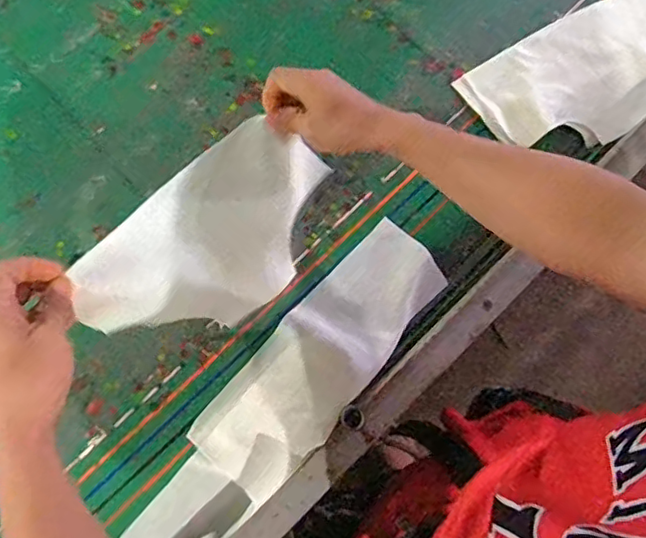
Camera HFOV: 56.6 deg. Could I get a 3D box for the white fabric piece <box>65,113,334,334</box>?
[{"bbox_3d":[-0.093,-0.026,0.565,0.263,0.027,0.144,-50,116,-30],"label":"white fabric piece"}]

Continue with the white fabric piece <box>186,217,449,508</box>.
[{"bbox_3d":[0.003,0.084,0.597,0.102,0.020,0.292,39,79,16],"label":"white fabric piece"}]

